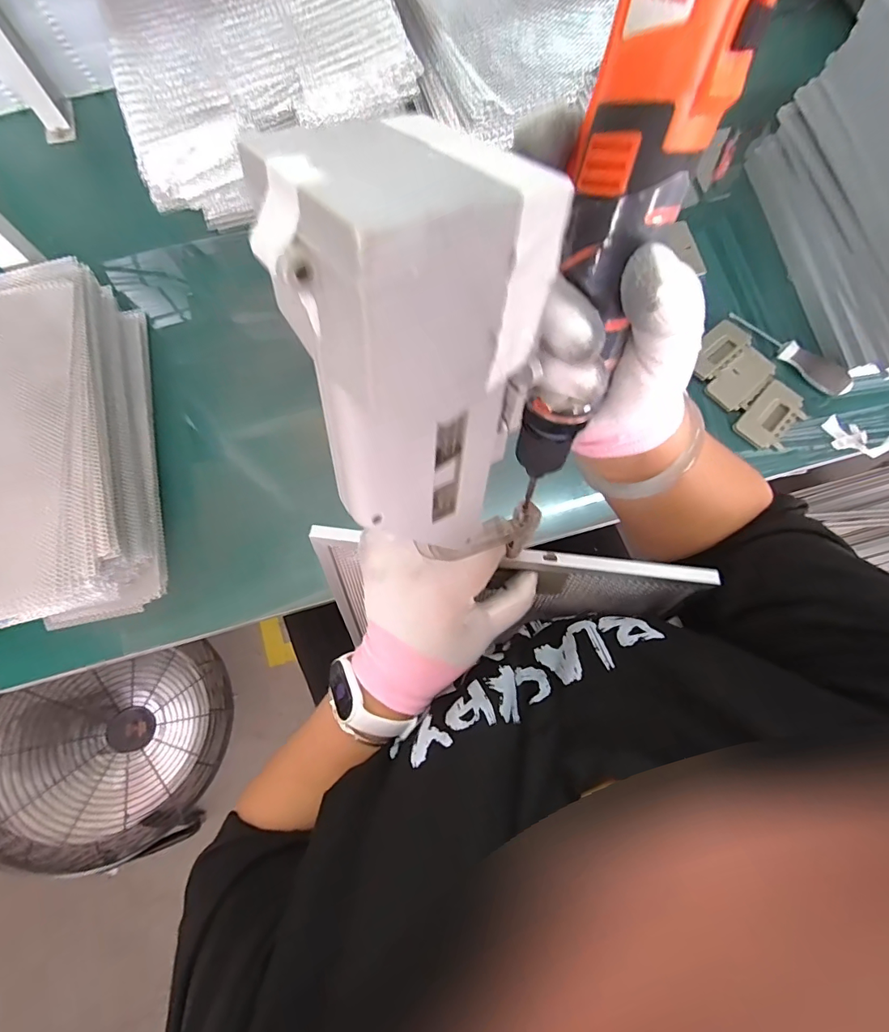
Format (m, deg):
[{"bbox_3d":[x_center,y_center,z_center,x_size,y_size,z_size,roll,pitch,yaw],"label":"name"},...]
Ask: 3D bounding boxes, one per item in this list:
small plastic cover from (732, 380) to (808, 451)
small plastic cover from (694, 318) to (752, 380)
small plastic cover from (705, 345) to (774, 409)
[{"bbox_3d":[0.389,-0.117,0.555,0.055,0.014,0.084,41,79,10],"label":"small plastic cover"},{"bbox_3d":[0.334,-0.204,0.576,0.088,0.016,0.043,-42,79,-10],"label":"small plastic cover"},{"bbox_3d":[0.359,-0.167,0.566,0.086,0.012,0.046,-42,79,-10],"label":"small plastic cover"}]

